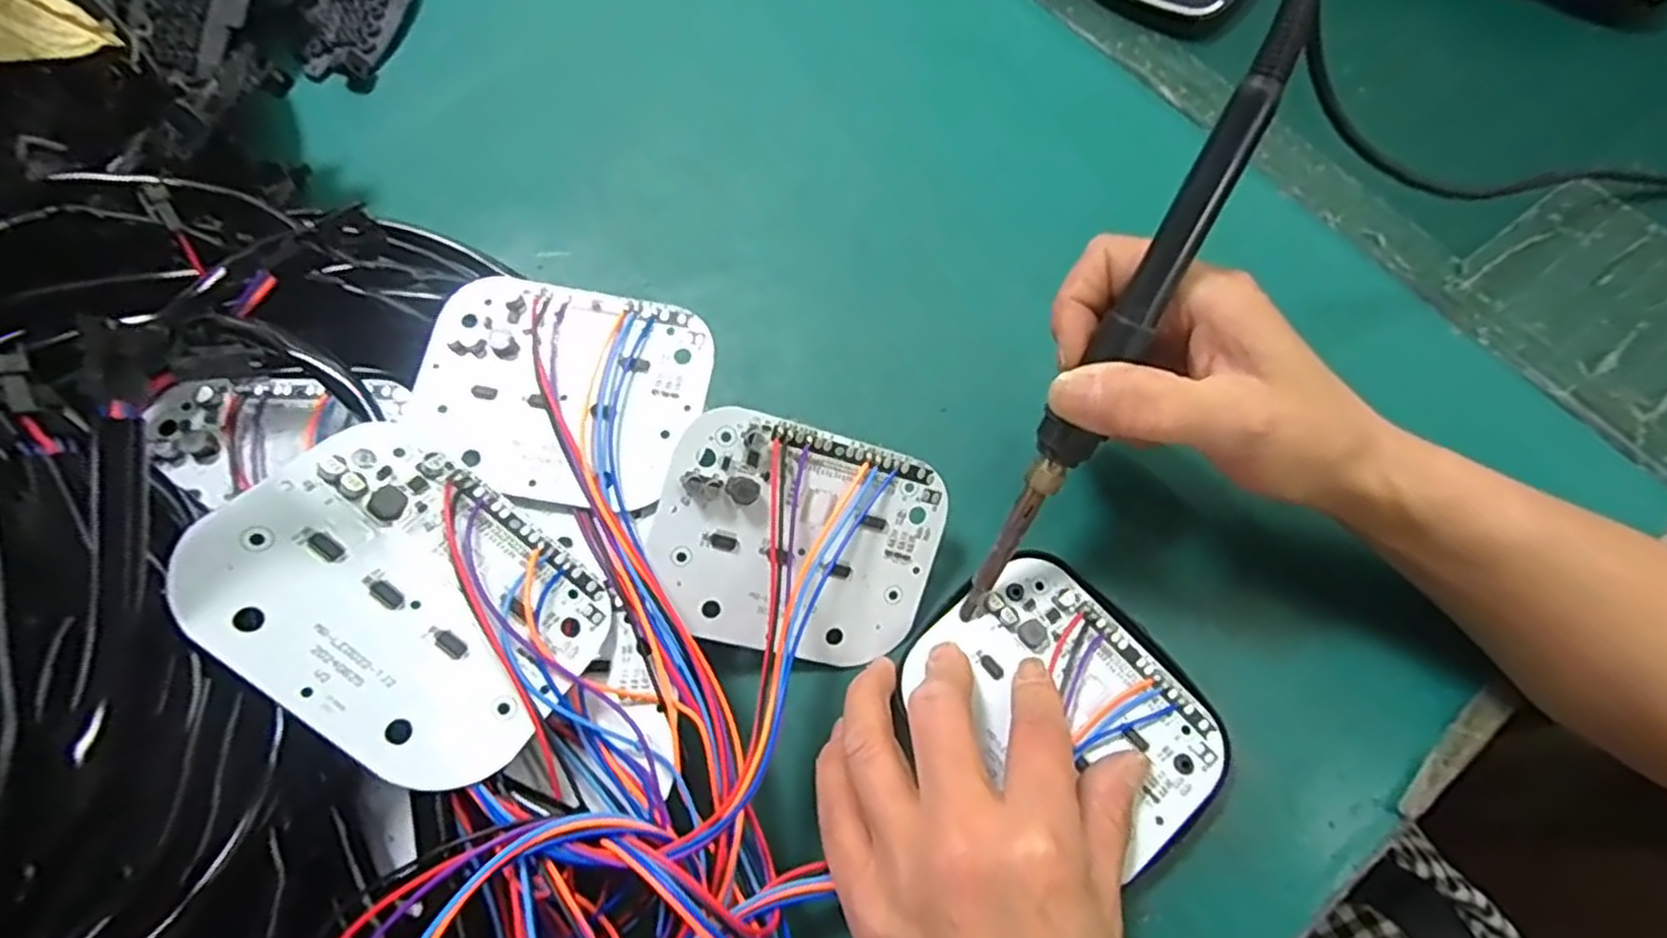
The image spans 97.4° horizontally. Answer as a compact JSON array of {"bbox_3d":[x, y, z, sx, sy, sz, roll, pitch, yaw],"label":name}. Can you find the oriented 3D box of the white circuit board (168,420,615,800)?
[{"bbox_3d":[-0.122,0.037,0.216,0.102,0.005,0.084,46,43,-8],"label":"white circuit board"}]

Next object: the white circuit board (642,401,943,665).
[{"bbox_3d":[-0.011,0.028,0.264,0.104,0.008,0.081,16,96,-15],"label":"white circuit board"}]

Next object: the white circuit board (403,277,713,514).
[{"bbox_3d":[-0.100,-0.029,0.268,0.099,0.010,0.082,10,68,5],"label":"white circuit board"}]

